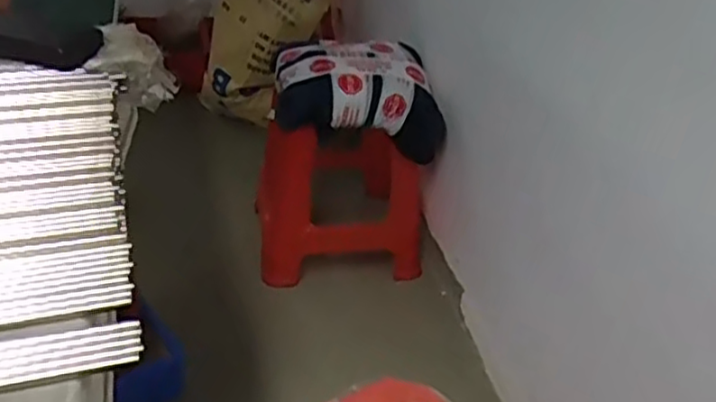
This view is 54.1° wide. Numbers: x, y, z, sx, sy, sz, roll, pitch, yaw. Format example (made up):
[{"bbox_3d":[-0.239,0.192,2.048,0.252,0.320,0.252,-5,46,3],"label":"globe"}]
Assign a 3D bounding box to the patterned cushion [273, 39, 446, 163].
[{"bbox_3d":[0.002,-0.224,1.538,0.387,0.198,0.229,6,31,3],"label":"patterned cushion"}]

